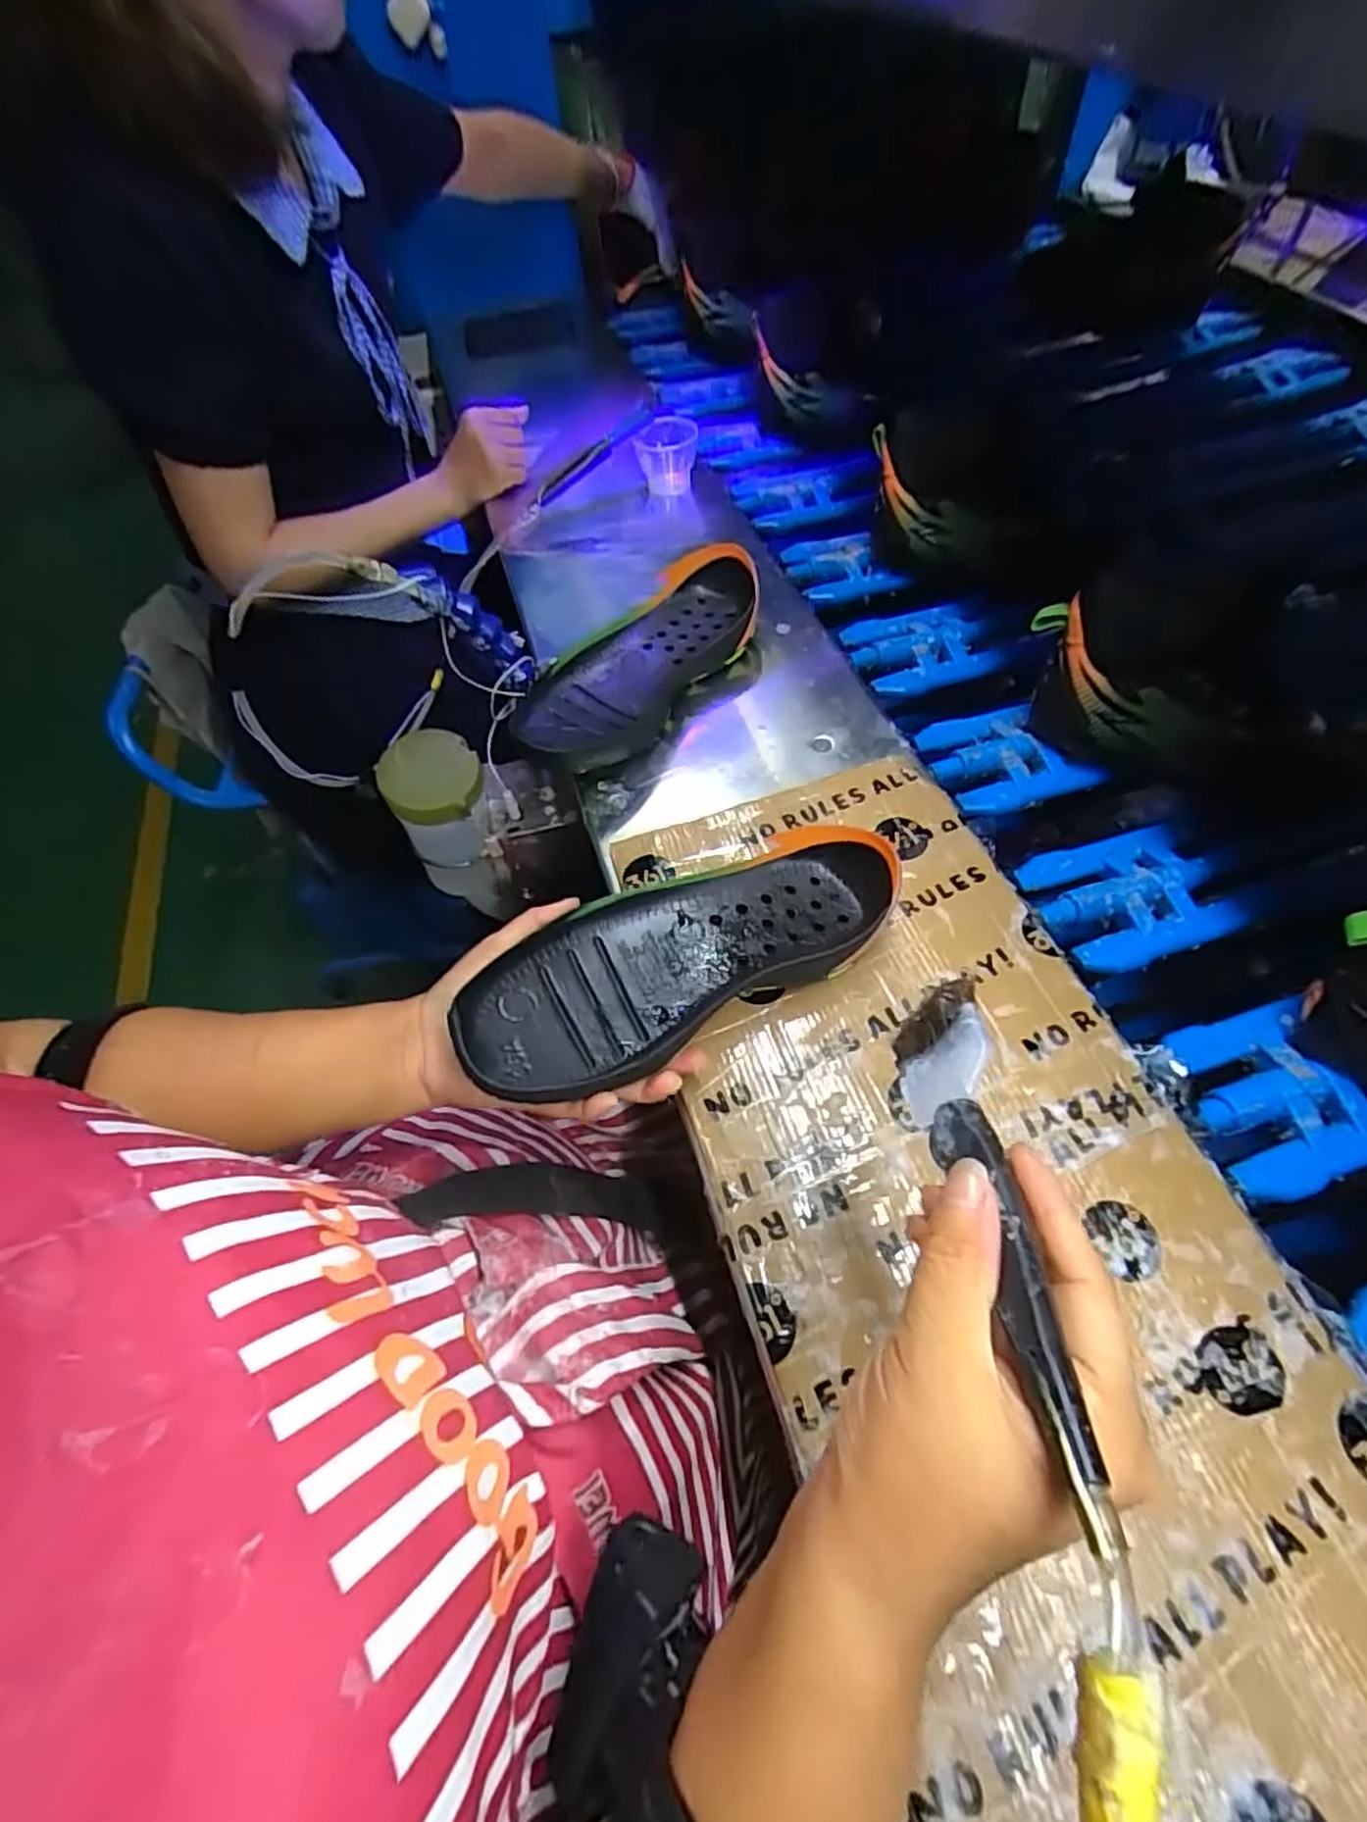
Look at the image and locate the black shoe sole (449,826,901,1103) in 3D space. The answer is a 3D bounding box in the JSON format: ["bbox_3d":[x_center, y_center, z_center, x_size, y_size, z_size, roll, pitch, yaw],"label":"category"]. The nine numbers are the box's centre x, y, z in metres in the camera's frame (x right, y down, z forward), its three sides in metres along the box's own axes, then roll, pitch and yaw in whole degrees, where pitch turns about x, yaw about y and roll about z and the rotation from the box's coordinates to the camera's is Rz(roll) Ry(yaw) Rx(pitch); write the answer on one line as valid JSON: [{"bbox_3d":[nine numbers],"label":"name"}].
[{"bbox_3d":[0.004,0.022,0.379,0.245,0.046,0.090,-24,56,-21],"label":"black shoe sole"}]

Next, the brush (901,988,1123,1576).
[{"bbox_3d":[0.091,0.083,0.213,0.027,0.025,0.157,-1,37,3],"label":"brush"}]

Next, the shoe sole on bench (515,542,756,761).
[{"bbox_3d":[-0.036,-0.182,0.531,0.096,0.060,0.242,28,62,24],"label":"shoe sole on bench"}]

